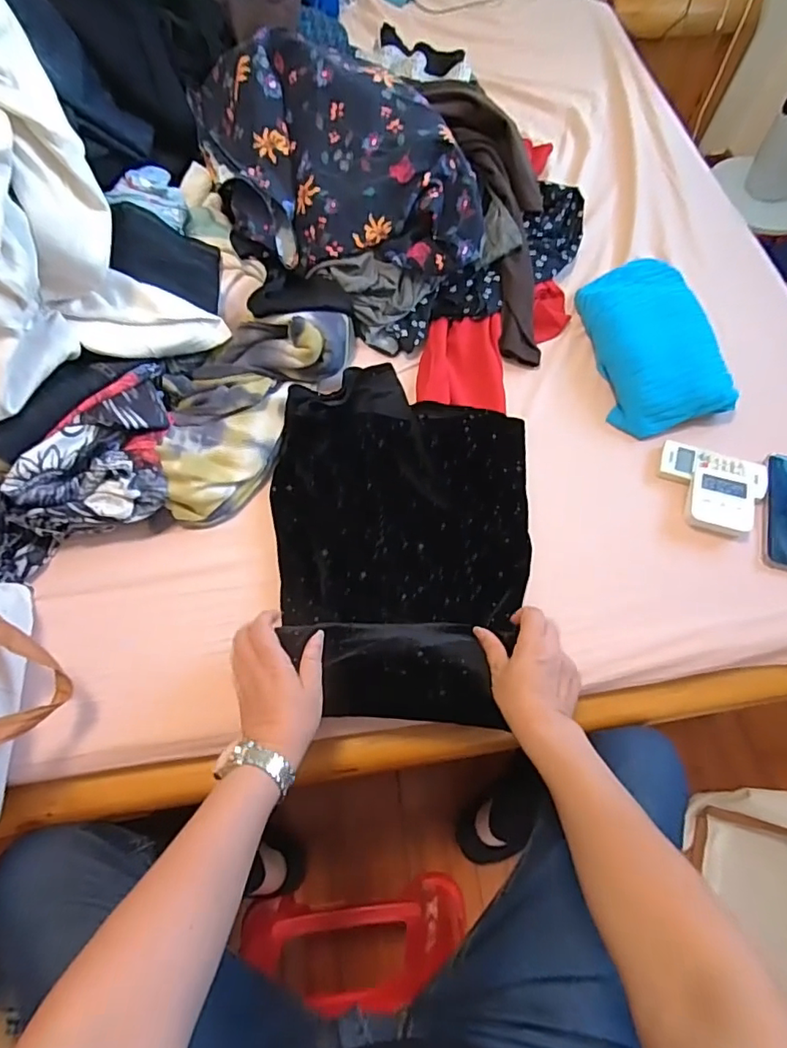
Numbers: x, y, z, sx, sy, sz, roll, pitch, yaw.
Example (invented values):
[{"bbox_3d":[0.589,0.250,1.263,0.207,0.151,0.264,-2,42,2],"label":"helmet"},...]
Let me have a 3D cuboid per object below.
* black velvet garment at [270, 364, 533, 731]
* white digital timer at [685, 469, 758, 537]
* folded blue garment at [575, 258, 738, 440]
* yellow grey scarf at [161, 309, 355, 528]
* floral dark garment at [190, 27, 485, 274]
[{"bbox_3d":[0.008,0.001,0.662,0.315,0.047,0.445,5,65,1],"label":"black velvet garment"},{"bbox_3d":[0.415,-0.028,0.687,0.073,0.022,0.085,15,66,5],"label":"white digital timer"},{"bbox_3d":[0.378,-0.272,0.797,0.157,0.055,0.305,-4,65,-3],"label":"folded blue garment"},{"bbox_3d":[-0.206,-0.178,0.724,0.176,0.081,0.358,29,68,11],"label":"yellow grey scarf"},{"bbox_3d":[-0.086,-0.536,0.791,0.325,0.139,0.403,-19,67,-10],"label":"floral dark garment"}]

